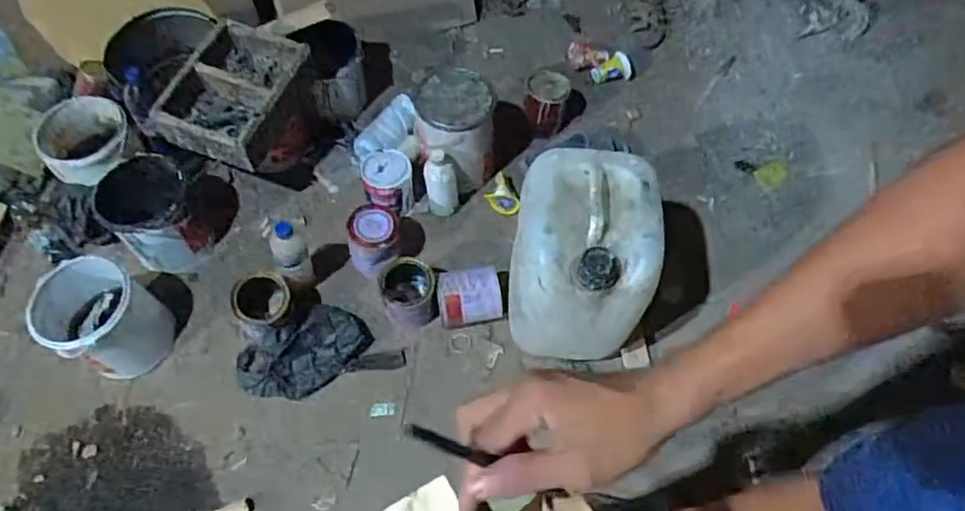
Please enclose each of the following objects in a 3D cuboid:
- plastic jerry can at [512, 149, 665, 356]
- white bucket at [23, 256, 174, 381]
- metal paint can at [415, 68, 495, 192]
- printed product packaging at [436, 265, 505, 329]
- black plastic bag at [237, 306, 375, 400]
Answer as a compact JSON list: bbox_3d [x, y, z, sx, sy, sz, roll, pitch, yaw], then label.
[{"bbox_3d":[0.176,0.024,1.187,0.238,0.377,0.247,1,59,-1],"label":"plastic jerry can"},{"bbox_3d":[-0.752,0.131,1.269,0.195,0.175,0.193,34,64,18],"label":"white bucket"},{"bbox_3d":[-0.062,-0.285,1.436,0.173,0.191,0.179,2,59,0],"label":"metal paint can"},{"bbox_3d":[-0.027,0.082,1.326,0.136,0.091,0.096,-9,59,-7],"label":"printed product packaging"},{"bbox_3d":[-0.362,0.203,1.303,0.267,0.058,0.155,-30,64,-18],"label":"black plastic bag"}]

